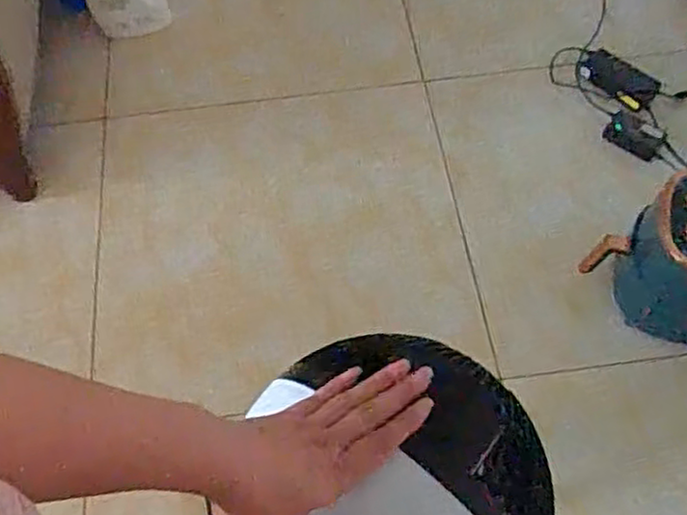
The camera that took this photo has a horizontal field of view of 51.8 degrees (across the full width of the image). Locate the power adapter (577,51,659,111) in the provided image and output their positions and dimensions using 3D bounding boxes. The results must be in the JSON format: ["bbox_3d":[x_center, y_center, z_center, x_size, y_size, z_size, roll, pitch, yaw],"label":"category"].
[{"bbox_3d":[0.614,-0.402,1.583,0.091,0.027,0.192,-38,66,-18],"label":"power adapter"}]

